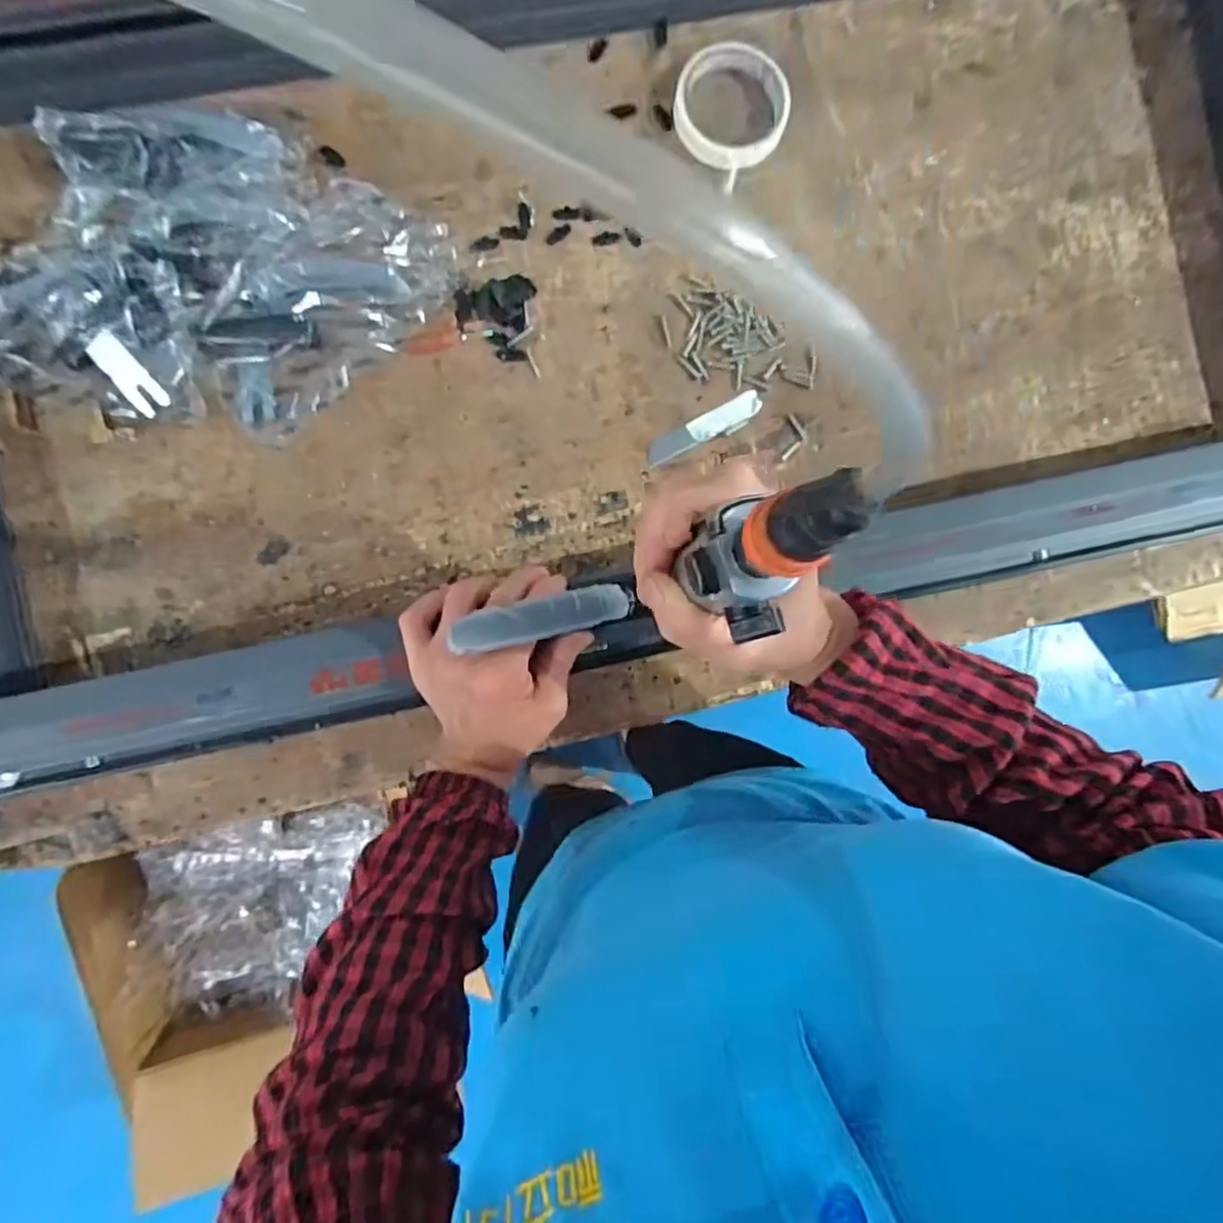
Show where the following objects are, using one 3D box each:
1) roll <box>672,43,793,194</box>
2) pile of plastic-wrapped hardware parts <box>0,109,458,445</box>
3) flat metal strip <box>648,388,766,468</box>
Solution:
[{"bbox_3d":[0.095,-0.404,0.545,0.089,0.026,0.094,0,90,-4],"label":"roll"},{"bbox_3d":[-0.301,-0.254,0.506,0.350,0.060,0.224,9,89,-4],"label":"pile of plastic-wrapped hardware parts"},{"bbox_3d":[0.076,-0.148,0.554,0.103,0.004,0.024,-28,92,-4],"label":"flat metal strip"}]

